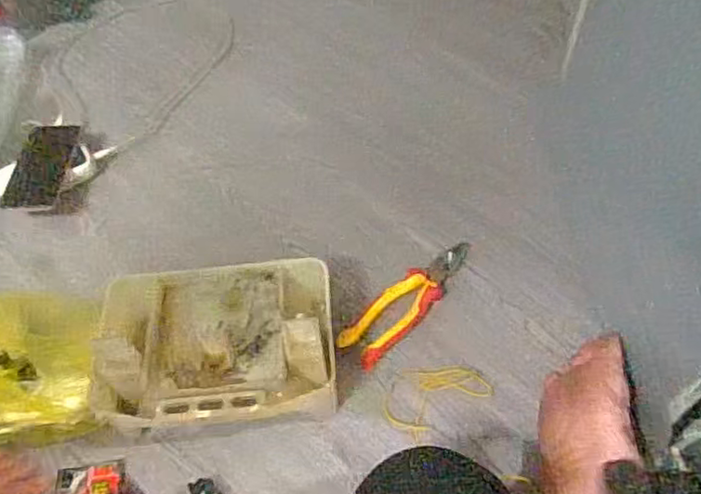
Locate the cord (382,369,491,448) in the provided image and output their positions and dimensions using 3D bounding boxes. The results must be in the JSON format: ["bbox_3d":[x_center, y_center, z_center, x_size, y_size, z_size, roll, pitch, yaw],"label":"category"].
[{"bbox_3d":[0.088,0.156,0.655,0.107,0.005,0.069,-31,65,-11],"label":"cord"}]

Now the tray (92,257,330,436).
[{"bbox_3d":[-0.139,0.111,0.650,0.246,0.087,0.180,-6,53,1],"label":"tray"}]

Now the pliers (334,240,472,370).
[{"bbox_3d":[0.072,0.055,0.701,0.051,0.028,0.197,38,64,26],"label":"pliers"}]

